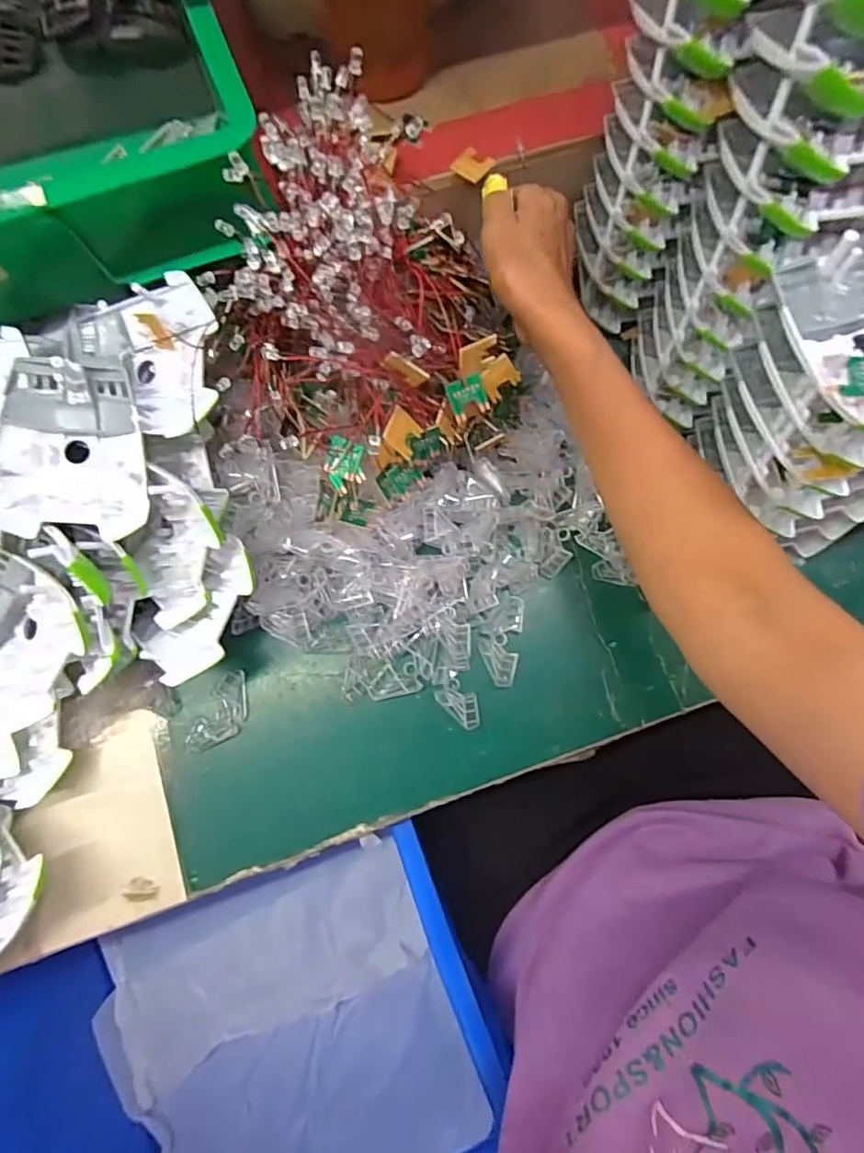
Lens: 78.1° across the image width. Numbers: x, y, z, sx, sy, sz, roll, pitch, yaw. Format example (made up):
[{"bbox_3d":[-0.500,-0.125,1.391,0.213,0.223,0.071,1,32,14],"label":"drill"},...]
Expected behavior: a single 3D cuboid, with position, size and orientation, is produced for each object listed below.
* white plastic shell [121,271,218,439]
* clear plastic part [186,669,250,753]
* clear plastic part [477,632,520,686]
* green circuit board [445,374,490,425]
[{"bbox_3d":[-0.169,-0.140,0.347,0.066,0.034,0.099,-16,79,-5],"label":"white plastic shell"},{"bbox_3d":[-0.156,0.103,0.396,0.032,0.004,0.064,29,78,5],"label":"clear plastic part"},{"bbox_3d":[0.052,0.062,0.406,0.024,0.004,0.042,-26,80,-7],"label":"clear plastic part"},{"bbox_3d":[0.024,-0.118,0.352,0.027,0.005,0.025,-25,117,-7],"label":"green circuit board"}]

